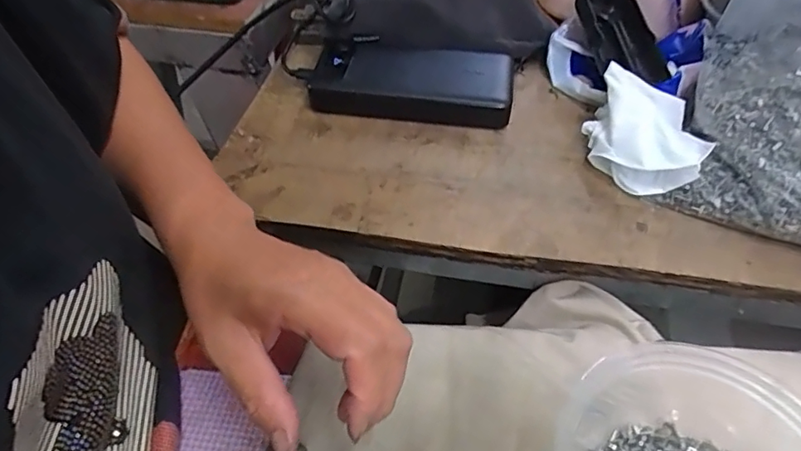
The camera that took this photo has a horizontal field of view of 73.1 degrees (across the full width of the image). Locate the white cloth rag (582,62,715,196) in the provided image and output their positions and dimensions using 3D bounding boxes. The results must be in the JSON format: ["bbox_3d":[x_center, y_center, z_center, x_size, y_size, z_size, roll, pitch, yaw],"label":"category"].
[{"bbox_3d":[0.164,-0.062,0.366,0.073,0.048,0.076,14,49,14],"label":"white cloth rag"}]

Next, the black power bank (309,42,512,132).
[{"bbox_3d":[0.009,-0.113,0.429,0.153,0.022,0.074,9,49,8],"label":"black power bank"}]

